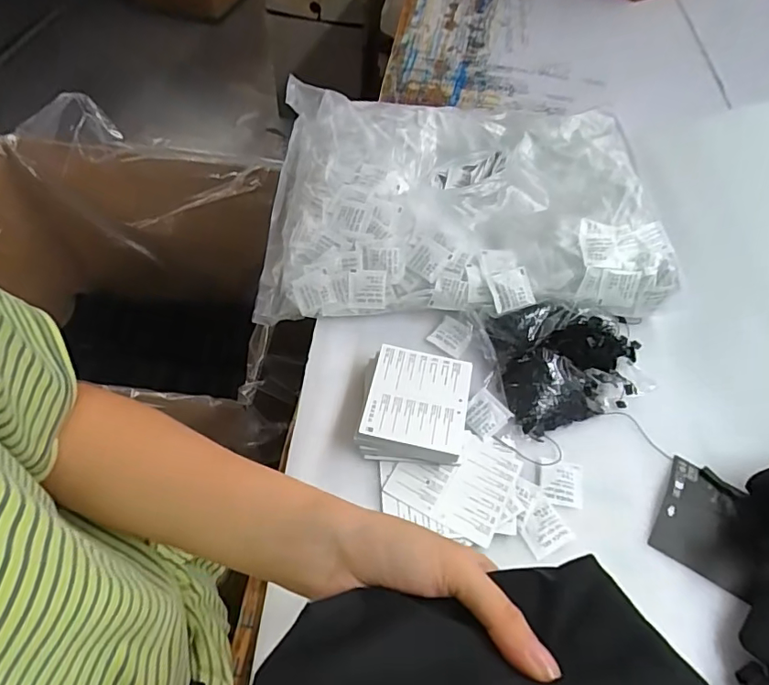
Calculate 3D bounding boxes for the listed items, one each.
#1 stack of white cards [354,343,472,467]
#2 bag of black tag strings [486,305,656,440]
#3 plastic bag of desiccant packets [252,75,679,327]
[{"bbox_3d":[0.028,0.058,0.476,0.096,0.037,0.103,9,55,2],"label":"stack of white cards"},{"bbox_3d":[0.188,0.019,0.508,0.145,0.051,0.115,-6,56,-9],"label":"bag of black tag strings"},{"bbox_3d":[0.085,-0.189,0.630,0.456,0.073,0.374,-1,55,-5],"label":"plastic bag of desiccant packets"}]

